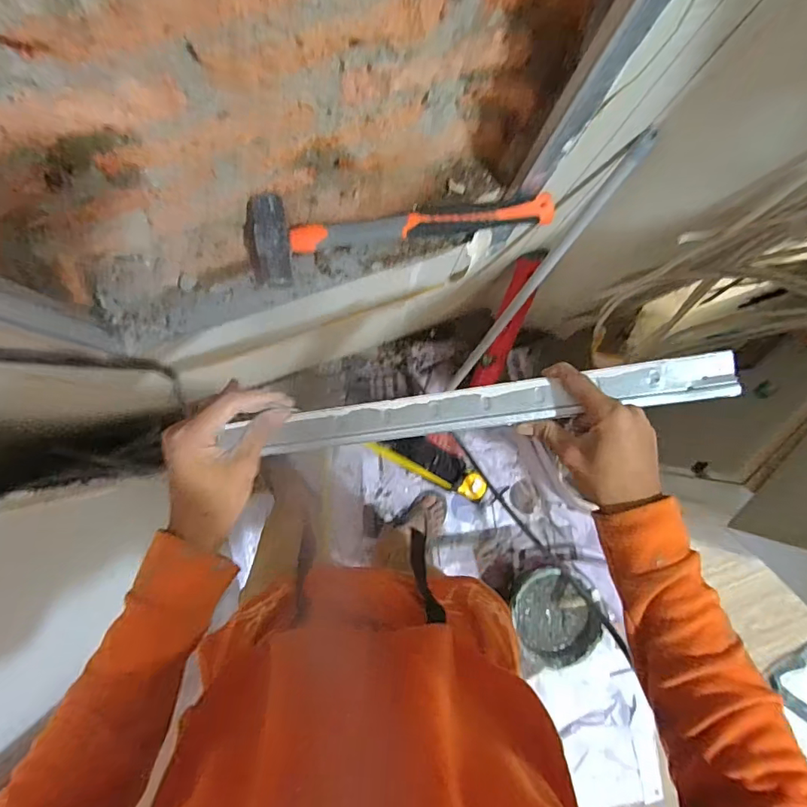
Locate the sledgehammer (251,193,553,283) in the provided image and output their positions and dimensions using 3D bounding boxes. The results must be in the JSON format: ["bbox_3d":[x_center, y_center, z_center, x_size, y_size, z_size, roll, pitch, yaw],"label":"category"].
[{"bbox_3d":[-0.006,-0.227,0.610,0.370,0.059,0.098,-14,88,-4],"label":"sledgehammer"}]

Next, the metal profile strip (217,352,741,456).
[{"bbox_3d":[0.079,0.003,0.476,0.429,0.022,0.039,-8,88,11],"label":"metal profile strip"}]

